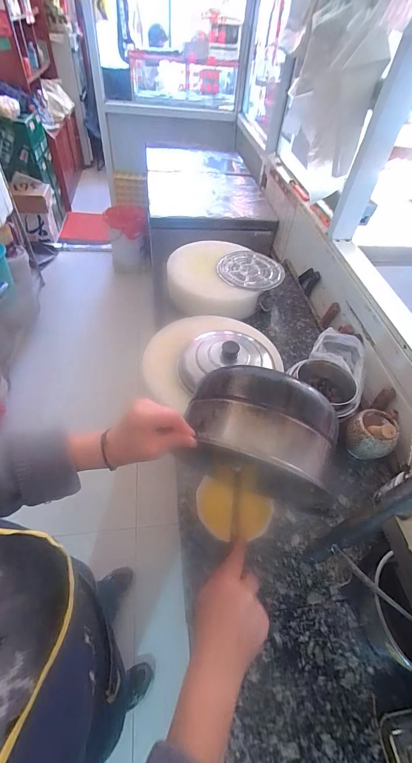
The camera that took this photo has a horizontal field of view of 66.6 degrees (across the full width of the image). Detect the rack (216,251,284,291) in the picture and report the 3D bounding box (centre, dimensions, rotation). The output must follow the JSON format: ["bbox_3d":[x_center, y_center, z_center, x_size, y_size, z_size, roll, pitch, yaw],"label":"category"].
[{"bbox_3d":[0.166,-0.409,1.145,0.232,0.016,0.249,3,51,-4],"label":"rack"}]

